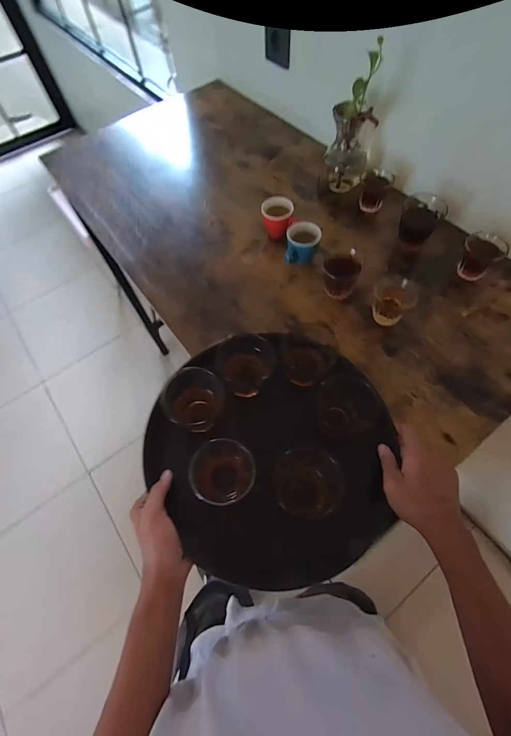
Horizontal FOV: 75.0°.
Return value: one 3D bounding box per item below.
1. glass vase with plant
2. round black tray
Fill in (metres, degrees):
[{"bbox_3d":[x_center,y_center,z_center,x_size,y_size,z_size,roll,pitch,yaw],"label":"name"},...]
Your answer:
[{"bbox_3d":[0.191,-0.469,0.659,0.081,0.242,0.074,9,63,9],"label":"glass vase with plant"},{"bbox_3d":[0.026,0.110,0.456,0.308,0.052,0.318,0,74,1],"label":"round black tray"}]

